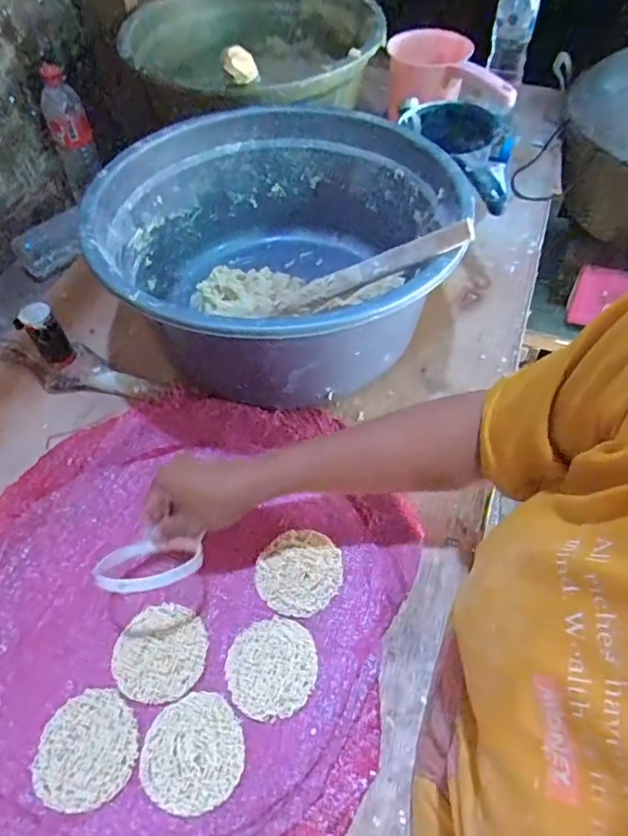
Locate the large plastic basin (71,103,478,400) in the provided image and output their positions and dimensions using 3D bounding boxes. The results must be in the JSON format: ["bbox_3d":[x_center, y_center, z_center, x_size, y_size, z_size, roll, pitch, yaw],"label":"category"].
[{"bbox_3d":[-0.036,-0.195,0.648,0.395,0.166,0.395,-1,53,1],"label":"large plastic basin"}]

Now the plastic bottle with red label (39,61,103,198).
[{"bbox_3d":[-0.416,-0.489,0.929,0.063,0.182,0.056,-1,55,1],"label":"plastic bottle with red label"}]

